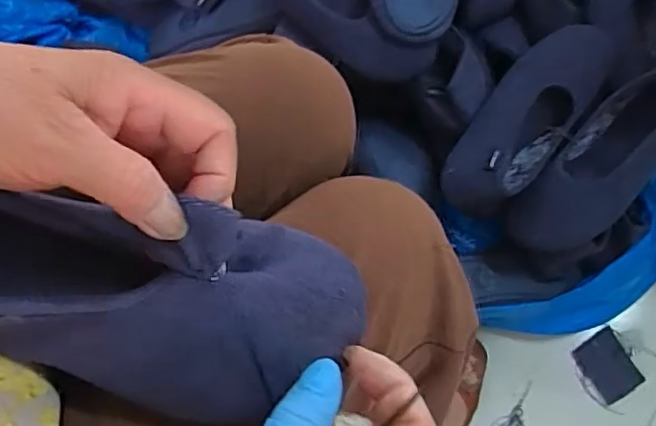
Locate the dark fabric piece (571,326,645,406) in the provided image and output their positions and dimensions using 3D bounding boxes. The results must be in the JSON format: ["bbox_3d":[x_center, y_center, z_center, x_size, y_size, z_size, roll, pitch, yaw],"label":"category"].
[{"bbox_3d":[0.352,0.192,0.757,0.060,0.005,0.076,-29,75,-9],"label":"dark fabric piece"}]

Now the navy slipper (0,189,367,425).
[{"bbox_3d":[-0.100,0.033,0.253,0.223,0.065,0.083,12,73,-8],"label":"navy slipper"}]

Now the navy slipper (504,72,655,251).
[{"bbox_3d":[0.305,-0.051,0.667,0.095,0.059,0.233,43,90,12],"label":"navy slipper"}]

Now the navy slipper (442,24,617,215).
[{"bbox_3d":[0.225,-0.104,0.695,0.096,0.086,0.254,39,89,11],"label":"navy slipper"}]

